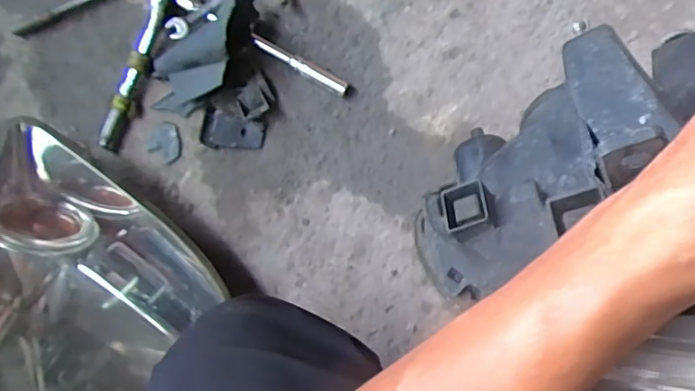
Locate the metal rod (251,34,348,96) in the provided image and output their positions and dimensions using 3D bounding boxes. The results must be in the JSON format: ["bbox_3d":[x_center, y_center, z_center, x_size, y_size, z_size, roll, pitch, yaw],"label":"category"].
[{"bbox_3d":[-0.048,-0.136,0.570,0.111,0.019,0.016,30,93,5],"label":"metal rod"}]

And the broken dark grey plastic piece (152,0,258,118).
[{"bbox_3d":[-0.145,-0.149,0.579,0.154,0.053,0.086,-36,87,30],"label":"broken dark grey plastic piece"}]

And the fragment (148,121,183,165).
[{"bbox_3d":[-0.198,-0.059,0.600,0.041,0.014,0.040,0,90,5],"label":"fragment"}]

